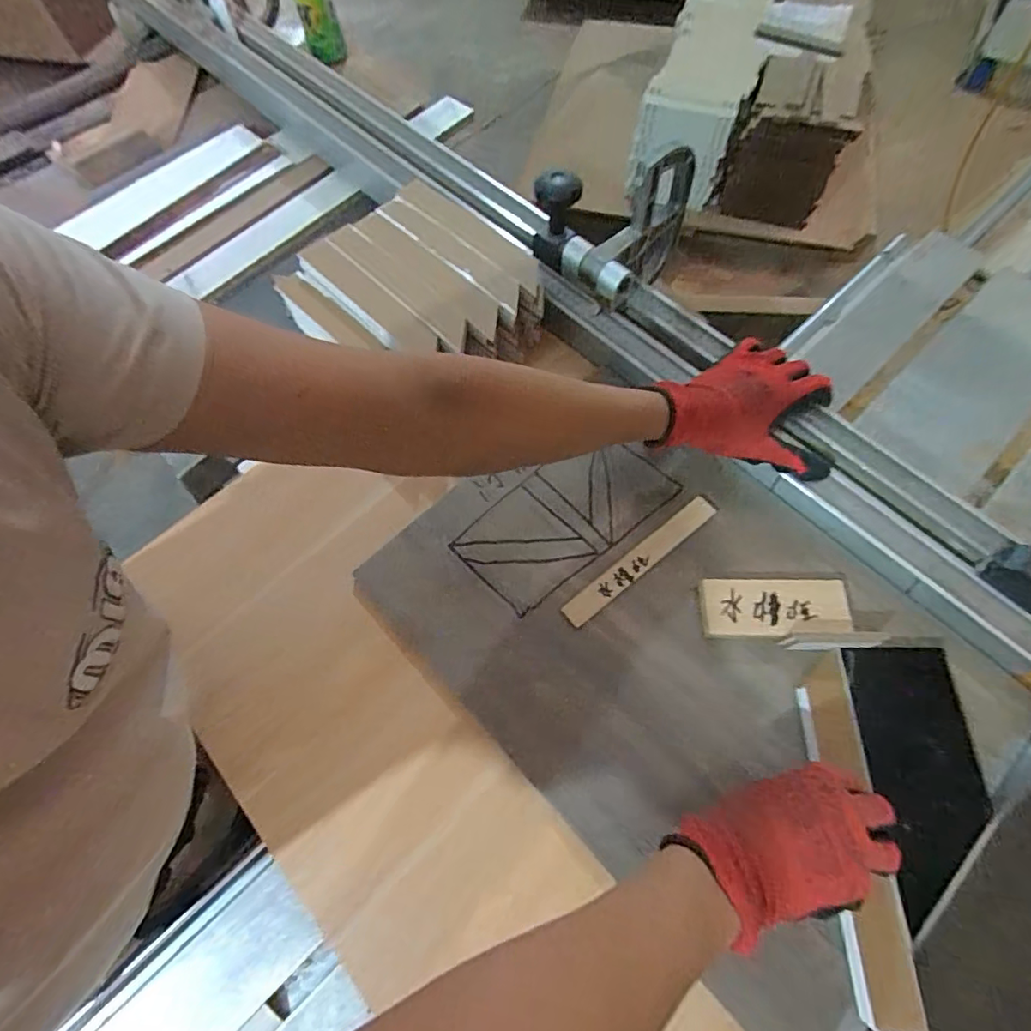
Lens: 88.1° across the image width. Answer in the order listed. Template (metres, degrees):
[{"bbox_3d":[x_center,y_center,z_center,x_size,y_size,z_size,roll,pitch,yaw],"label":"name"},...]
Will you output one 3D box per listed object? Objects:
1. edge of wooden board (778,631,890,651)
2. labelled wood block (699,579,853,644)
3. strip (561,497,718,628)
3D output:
[{"bbox_3d":[0.269,0.107,0.452,0.079,0.032,0.012,-7,66,15],"label":"edge of wooden board"},{"bbox_3d":[0.230,0.084,0.475,0.124,0.013,0.054,2,66,3],"label":"labelled wood block"},{"bbox_3d":[0.120,0.042,0.509,0.181,0.008,0.025,-36,69,-13],"label":"strip"}]

